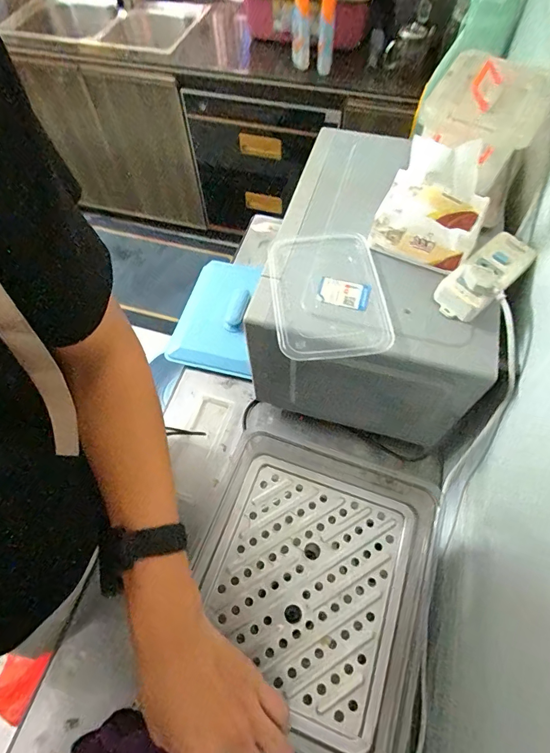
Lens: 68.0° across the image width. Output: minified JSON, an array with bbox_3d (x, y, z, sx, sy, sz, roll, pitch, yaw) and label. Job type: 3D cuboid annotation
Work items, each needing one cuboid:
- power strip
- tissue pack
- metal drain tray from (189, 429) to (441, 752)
[{"bbox_3d":[0.268,-0.126,0.524,0.126,0.050,0.060,-35,65,-18],"label":"power strip"},{"bbox_3d":[0.199,-0.212,0.523,0.125,0.149,0.067,30,65,17],"label":"tissue pack"},{"bbox_3d":[0.033,0.243,0.497,0.284,0.060,0.311,18,63,13],"label":"metal drain tray"}]

